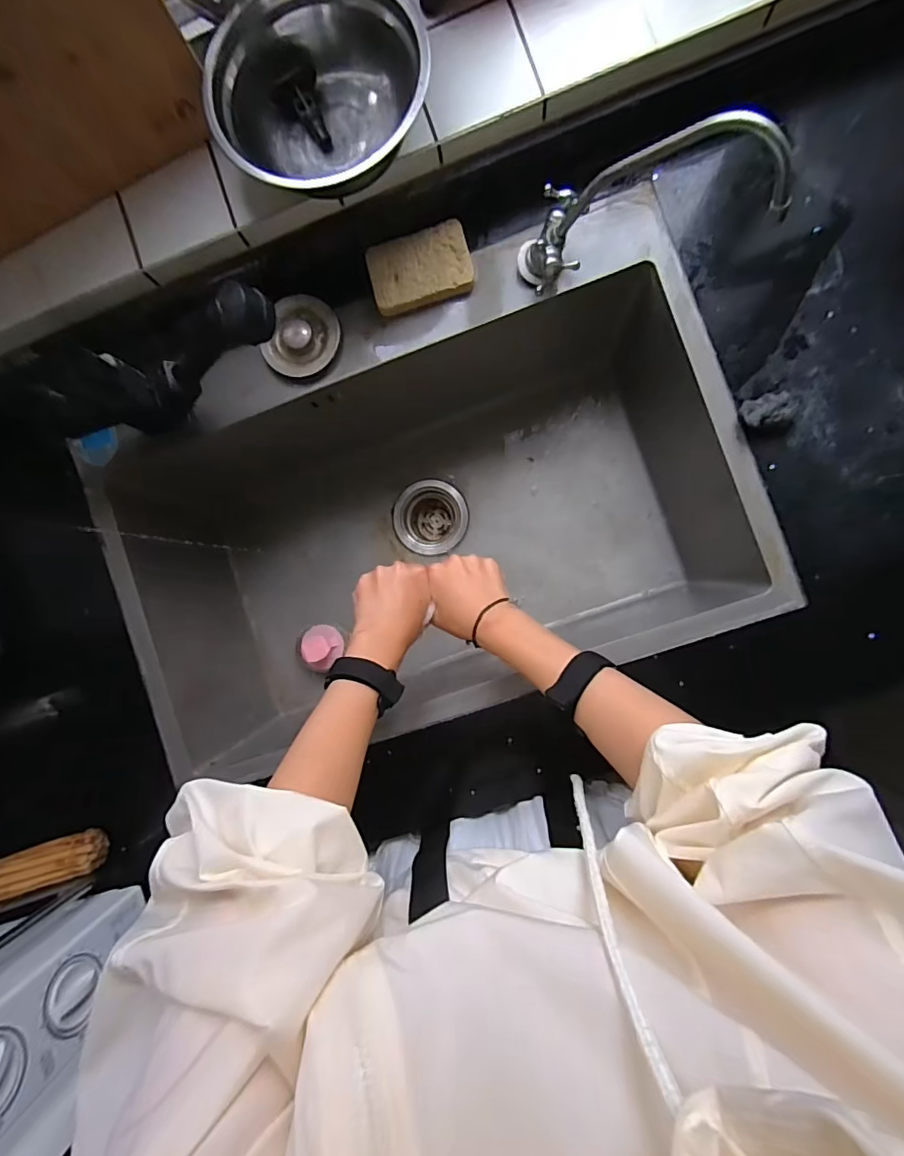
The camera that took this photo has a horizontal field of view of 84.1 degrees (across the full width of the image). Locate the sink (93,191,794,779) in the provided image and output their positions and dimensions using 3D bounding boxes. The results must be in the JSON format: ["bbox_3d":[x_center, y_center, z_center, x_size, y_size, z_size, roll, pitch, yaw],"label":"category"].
[{"bbox_3d":[-0.031,-0.071,0.636,0.679,0.229,0.435,-19,88,5],"label":"sink"}]

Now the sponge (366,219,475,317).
[{"bbox_3d":[-0.032,-0.318,0.519,0.103,0.022,0.066,-15,88,6],"label":"sponge"}]

